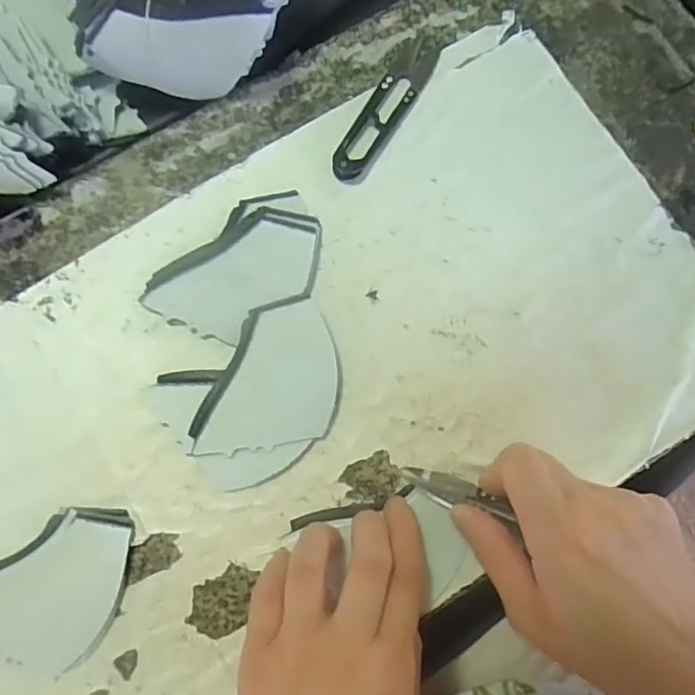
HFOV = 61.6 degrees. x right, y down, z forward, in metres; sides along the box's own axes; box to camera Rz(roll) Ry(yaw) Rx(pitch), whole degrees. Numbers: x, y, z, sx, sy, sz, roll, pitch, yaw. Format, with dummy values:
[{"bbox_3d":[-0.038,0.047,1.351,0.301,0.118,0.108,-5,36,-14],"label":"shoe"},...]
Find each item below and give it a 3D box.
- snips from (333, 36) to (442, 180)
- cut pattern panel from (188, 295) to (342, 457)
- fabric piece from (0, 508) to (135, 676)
[{"bbox_3d":[0.024,-0.140,0.338,0.023,0.009,0.101,28,79,5],"label":"snips"},{"bbox_3d":[-0.044,0.016,0.304,0.079,0.015,0.071,-13,79,-4],"label":"cut pattern panel"},{"bbox_3d":[-0.153,0.115,0.287,0.082,0.007,0.080,15,78,2],"label":"fabric piece"}]

